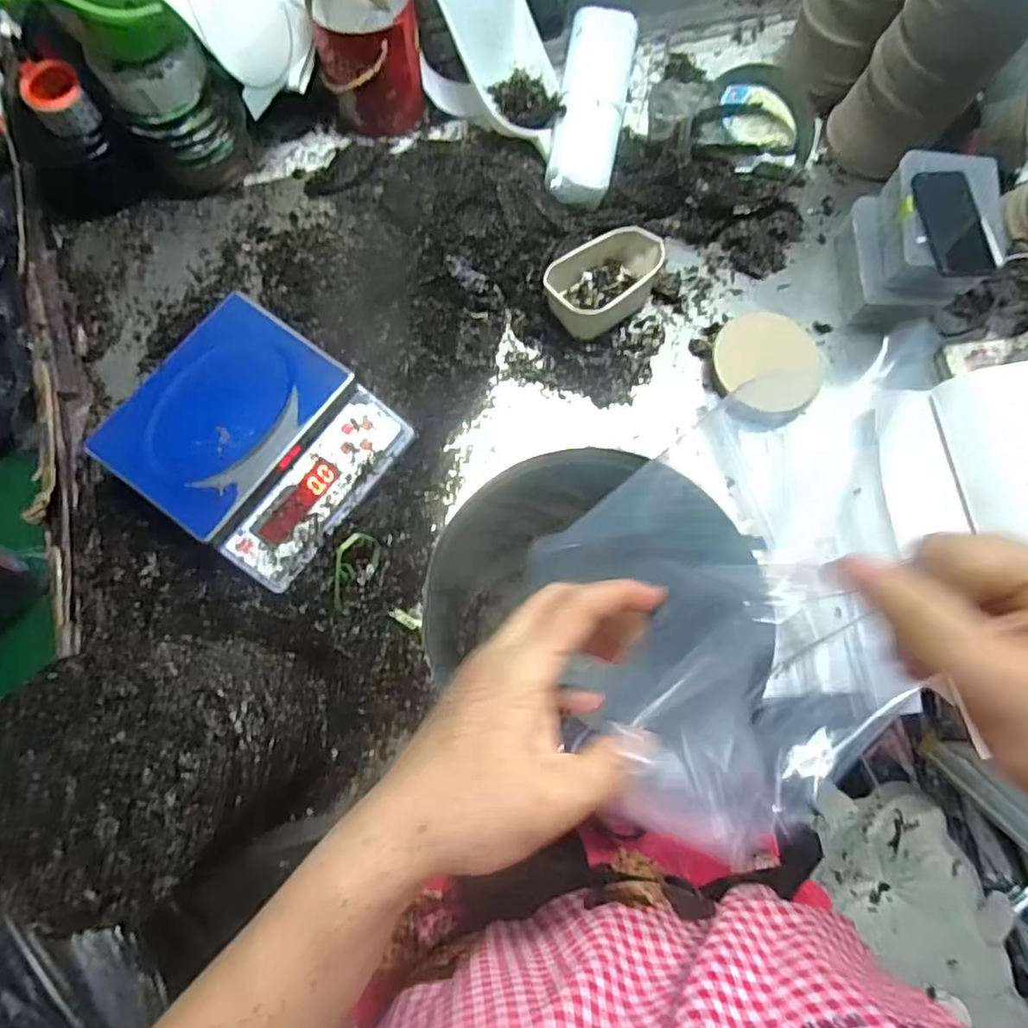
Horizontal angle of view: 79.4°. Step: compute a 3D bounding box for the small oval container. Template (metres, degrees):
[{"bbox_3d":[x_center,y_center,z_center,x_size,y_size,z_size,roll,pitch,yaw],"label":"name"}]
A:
[{"bbox_3d":[0.134,-0.346,0.915,0.174,0.066,0.112,-38,79,-11],"label":"small oval container"}]

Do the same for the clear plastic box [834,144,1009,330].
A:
[{"bbox_3d":[0.590,-0.397,0.895,0.150,0.151,0.172,1,75,-2],"label":"clear plastic box"}]

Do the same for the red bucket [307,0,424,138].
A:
[{"bbox_3d":[-0.214,-0.693,0.918,0.142,0.160,0.148,0,75,-2],"label":"red bucket"}]

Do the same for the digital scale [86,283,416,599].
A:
[{"bbox_3d":[-0.328,-0.093,0.804,0.281,0.107,0.271,36,77,7],"label":"digital scale"}]

